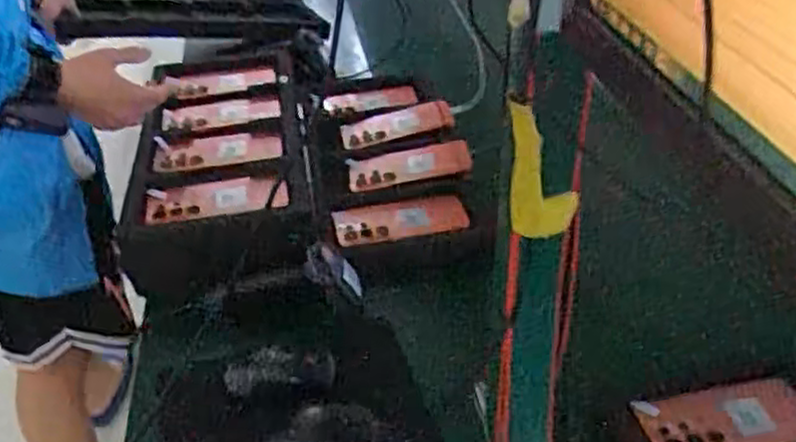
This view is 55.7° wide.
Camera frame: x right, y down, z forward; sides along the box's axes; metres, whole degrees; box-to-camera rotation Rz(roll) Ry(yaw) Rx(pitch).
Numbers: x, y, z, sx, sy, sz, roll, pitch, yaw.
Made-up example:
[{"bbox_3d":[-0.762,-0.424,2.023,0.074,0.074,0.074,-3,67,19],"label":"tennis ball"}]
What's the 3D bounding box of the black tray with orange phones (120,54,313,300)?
[{"bbox_3d":[-0.237,-0.074,0.996,0.220,0.062,0.427,-7,37,-6],"label":"black tray with orange phones"}]

